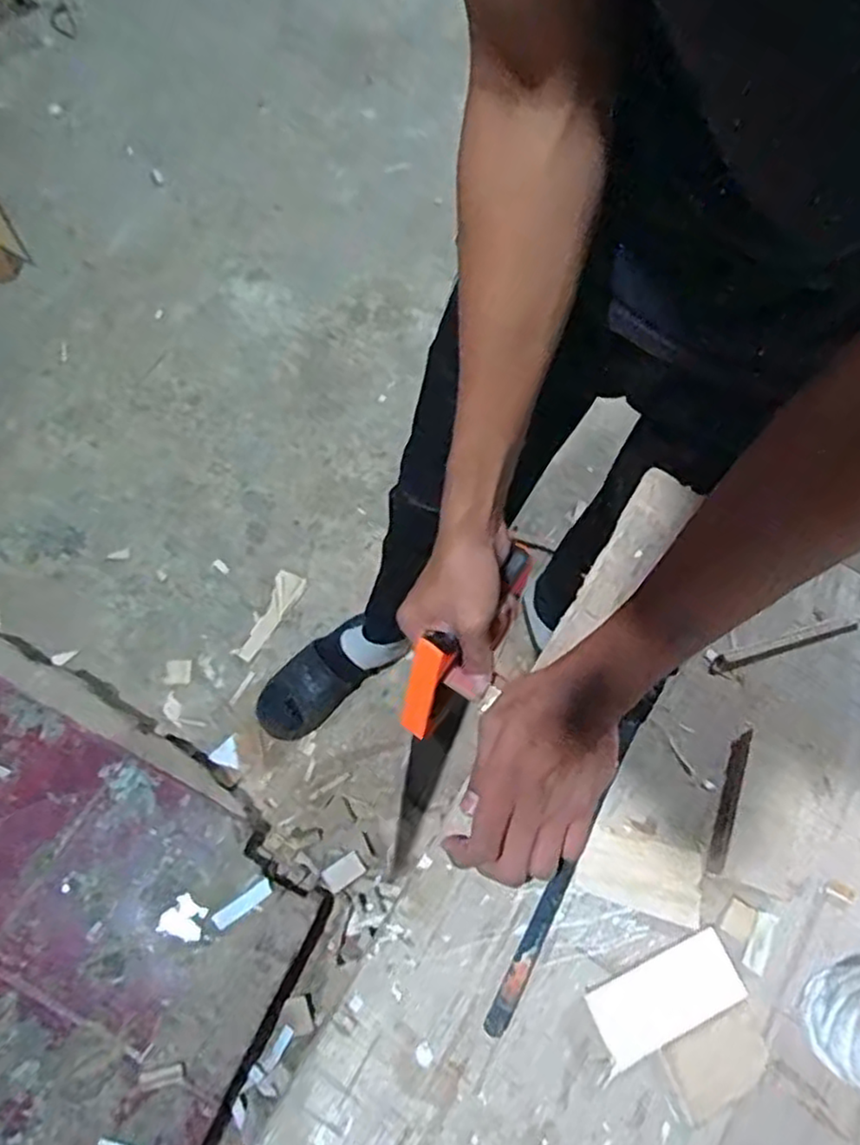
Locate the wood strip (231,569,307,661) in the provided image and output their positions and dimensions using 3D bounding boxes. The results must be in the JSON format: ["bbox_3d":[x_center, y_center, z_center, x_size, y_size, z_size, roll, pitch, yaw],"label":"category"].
[{"bbox_3d":[-0.294,0.076,1.262,0.052,0.007,0.183,24,65,9],"label":"wood strip"}]

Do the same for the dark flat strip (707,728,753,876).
[{"bbox_3d":[0.215,0.163,0.497,0.011,0.011,0.108,24,65,5],"label":"dark flat strip"}]

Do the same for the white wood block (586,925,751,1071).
[{"bbox_3d":[0.148,0.266,0.437,0.094,0.011,0.041,-20,69,-14],"label":"white wood block"}]

